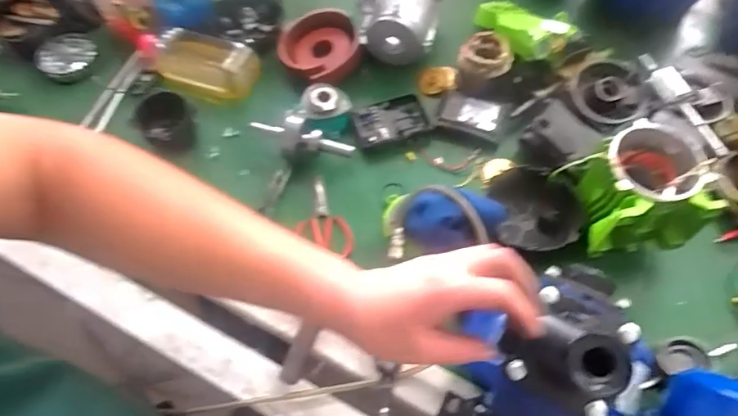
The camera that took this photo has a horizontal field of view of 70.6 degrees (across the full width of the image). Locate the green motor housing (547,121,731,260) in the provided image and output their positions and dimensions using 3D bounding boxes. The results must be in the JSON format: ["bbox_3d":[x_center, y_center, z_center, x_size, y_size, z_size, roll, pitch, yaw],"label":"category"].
[{"bbox_3d":[0.375,-0.029,0.739,0.150,0.140,0.145,-4,61,1],"label":"green motor housing"}]

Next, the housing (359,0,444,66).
[{"bbox_3d":[0.063,-0.364,0.981,0.145,0.141,0.157,13,63,10],"label":"housing"}]

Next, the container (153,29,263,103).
[{"bbox_3d":[-0.316,-0.274,0.989,0.195,0.064,0.107,19,64,13],"label":"container"}]

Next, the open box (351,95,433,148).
[{"bbox_3d":[0.037,-0.151,0.916,0.127,0.034,0.088,-19,62,-7],"label":"open box"}]

